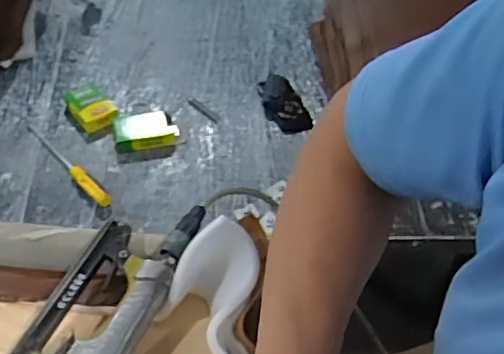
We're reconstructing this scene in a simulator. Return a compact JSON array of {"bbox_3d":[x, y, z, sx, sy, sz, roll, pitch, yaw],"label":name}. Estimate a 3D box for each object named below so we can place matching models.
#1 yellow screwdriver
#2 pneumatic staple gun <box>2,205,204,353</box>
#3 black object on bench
[{"bbox_3d":[-0.381,-0.033,1.226,0.029,0.029,0.292,-33,55,-32],"label":"yellow screwdriver"},{"bbox_3d":[-0.154,0.126,0.614,0.134,0.058,0.236,15,48,7],"label":"pneumatic staple gun"},{"bbox_3d":[0.073,-0.172,1.405,0.103,0.041,0.177,-8,46,-13],"label":"black object on bench"}]

